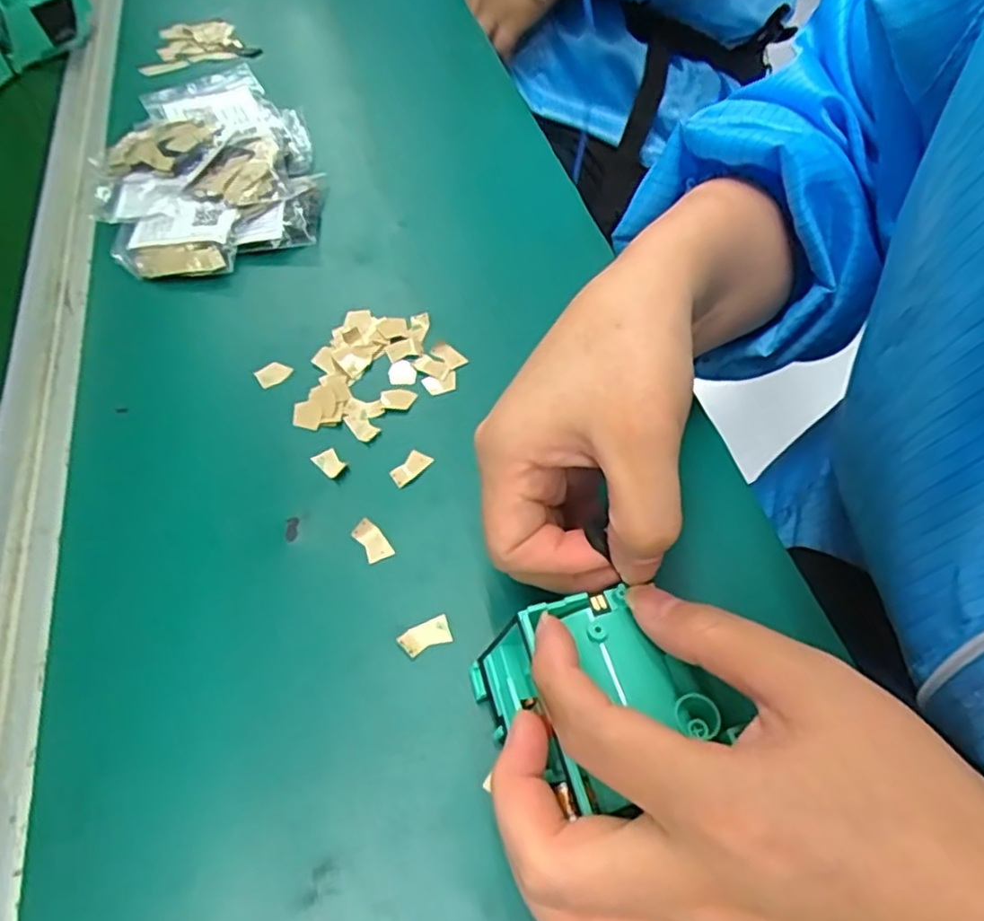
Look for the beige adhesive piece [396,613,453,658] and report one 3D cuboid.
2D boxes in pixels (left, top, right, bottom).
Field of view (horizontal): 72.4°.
[{"bbox_3d":[-0.027,0.070,0.267,0.021,0.004,0.011,-20,62,-18],"label":"beige adhesive piece"}]

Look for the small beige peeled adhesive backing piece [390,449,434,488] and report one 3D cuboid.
[{"bbox_3d":[-0.038,0.003,0.313,0.011,0.004,0.022,33,61,21],"label":"small beige peeled adhesive backing piece"}]

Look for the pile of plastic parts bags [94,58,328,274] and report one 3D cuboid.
[{"bbox_3d":[-0.182,-0.195,0.432,0.125,0.024,0.201,-13,56,-9],"label":"pile of plastic parts bags"}]

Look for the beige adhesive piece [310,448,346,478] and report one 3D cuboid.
[{"bbox_3d":[-0.076,0.001,0.314,0.011,0.004,0.016,-33,61,-21],"label":"beige adhesive piece"}]

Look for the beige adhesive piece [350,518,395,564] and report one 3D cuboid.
[{"bbox_3d":[-0.052,0.034,0.289,0.011,0.004,0.020,-30,60,-20],"label":"beige adhesive piece"}]

